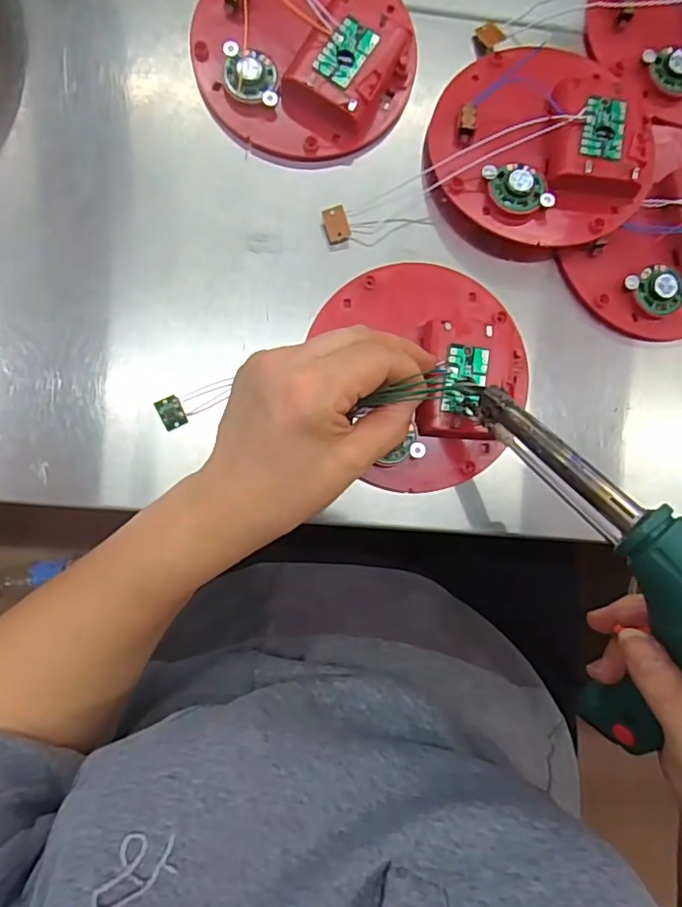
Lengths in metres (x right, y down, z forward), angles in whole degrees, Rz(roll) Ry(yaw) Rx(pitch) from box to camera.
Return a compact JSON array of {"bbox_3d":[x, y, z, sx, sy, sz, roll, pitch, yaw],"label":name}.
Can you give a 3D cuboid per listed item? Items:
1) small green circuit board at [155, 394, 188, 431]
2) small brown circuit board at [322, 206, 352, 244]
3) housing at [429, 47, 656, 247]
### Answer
[{"bbox_3d":[-0.089,-0.021,0.300,0.012,0.005,0.016,-24,90,-5],"label":"small green circuit board"},{"bbox_3d":[-0.002,-0.126,0.314,0.013,0.004,0.017,-17,99,4],"label":"small brown circuit board"},{"bbox_3d":[0.109,-0.173,0.308,0.111,0.025,0.117,0,88,-4],"label":"housing"}]

